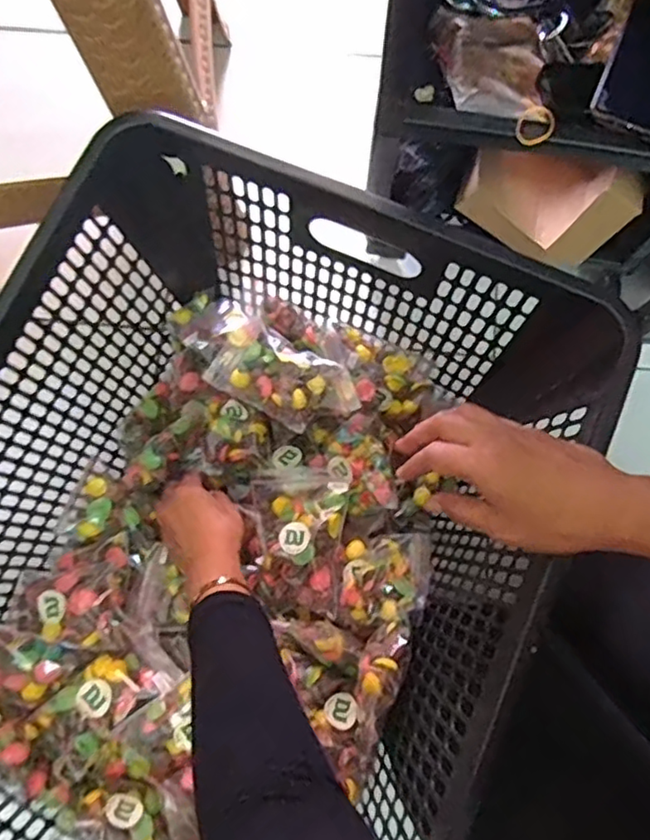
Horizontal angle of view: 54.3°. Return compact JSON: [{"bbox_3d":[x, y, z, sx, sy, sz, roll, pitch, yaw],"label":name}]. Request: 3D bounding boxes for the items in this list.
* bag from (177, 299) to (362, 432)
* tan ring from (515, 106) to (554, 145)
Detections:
[{"bbox_3d":[-0.058,-0.054,0.619,0.188,0.050,0.086,36,81,7],"label":"bag"},{"bbox_3d":[0.171,-0.239,0.514,0.029,0.007,0.037,30,80,6],"label":"tan ring"}]

